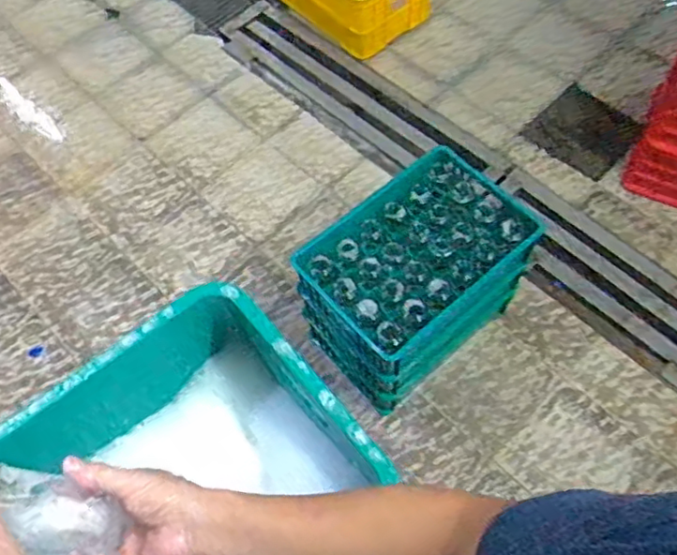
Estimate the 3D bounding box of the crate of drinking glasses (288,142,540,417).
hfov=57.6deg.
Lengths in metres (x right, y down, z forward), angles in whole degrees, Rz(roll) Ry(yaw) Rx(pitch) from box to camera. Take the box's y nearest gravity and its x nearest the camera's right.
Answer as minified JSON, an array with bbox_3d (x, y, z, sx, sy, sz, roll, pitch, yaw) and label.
[{"bbox_3d":[0.194,0.014,1.555,0.531,0.369,0.360,-38,67,-16],"label":"crate of drinking glasses"}]

